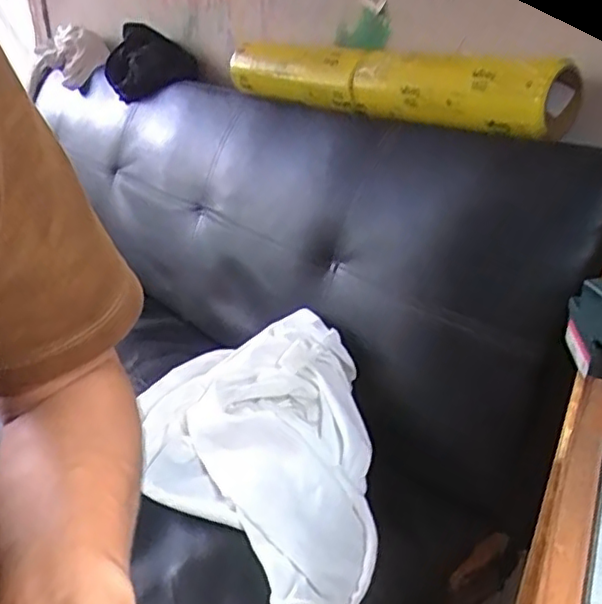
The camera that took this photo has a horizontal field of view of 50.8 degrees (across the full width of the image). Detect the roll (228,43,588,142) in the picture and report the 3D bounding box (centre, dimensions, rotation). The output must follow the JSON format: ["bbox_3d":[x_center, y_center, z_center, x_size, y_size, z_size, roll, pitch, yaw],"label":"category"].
[{"bbox_3d":[0.103,-0.327,0.960,0.096,0.088,0.624,-20,33,-32],"label":"roll"}]

